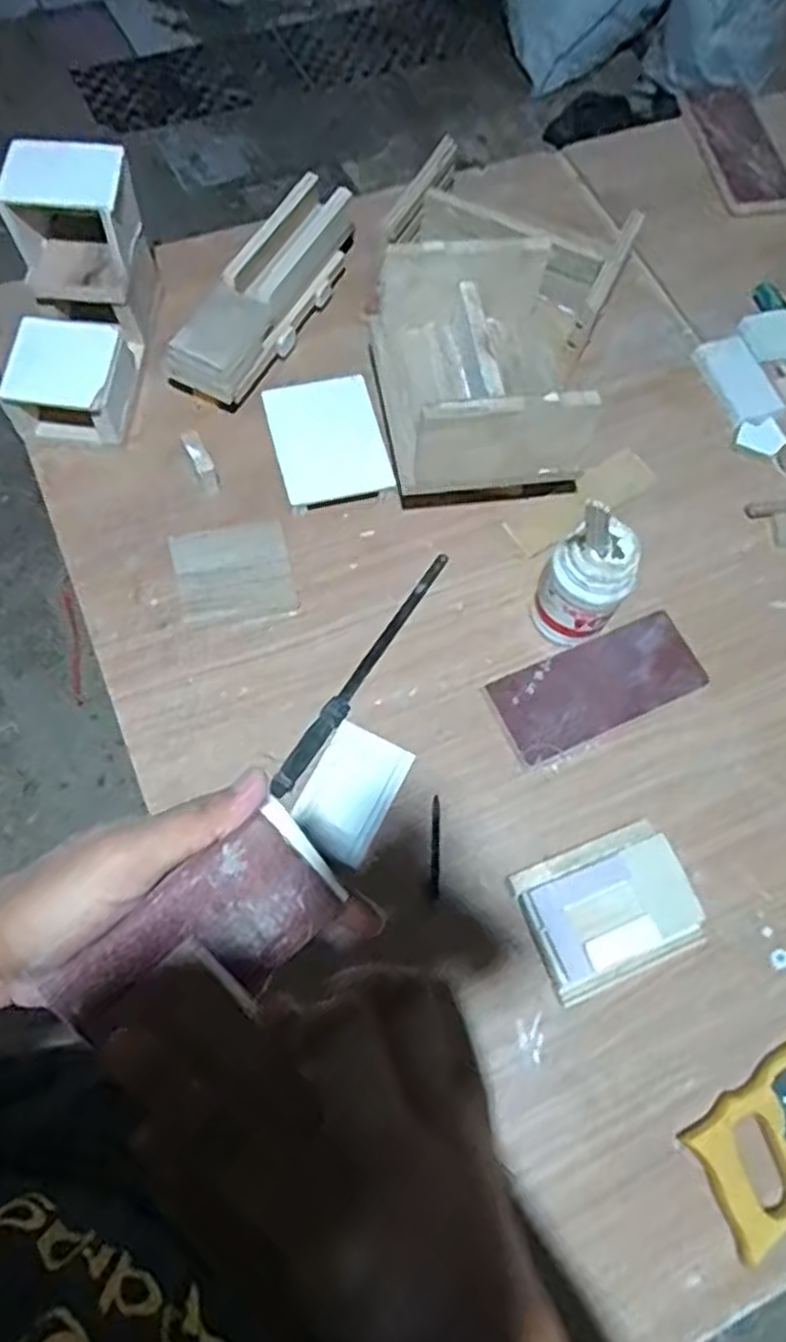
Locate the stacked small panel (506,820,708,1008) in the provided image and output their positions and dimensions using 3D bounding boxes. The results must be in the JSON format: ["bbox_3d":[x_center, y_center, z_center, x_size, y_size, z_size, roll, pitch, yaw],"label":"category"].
[{"bbox_3d":[0.188,0.205,0.685,0.143,0.048,0.112,-21,70,-10],"label":"stacked small panel"}]

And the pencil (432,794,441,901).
[{"bbox_3d":[0.040,0.161,0.724,0.008,0.007,0.090,2,67,-1],"label":"pencil"}]

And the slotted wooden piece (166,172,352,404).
[{"bbox_3d":[-0.138,-0.427,0.889,0.083,0.069,0.292,30,70,9],"label":"slotted wooden piece"}]

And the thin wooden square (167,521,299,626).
[{"bbox_3d":[-0.160,-0.099,0.799,0.111,0.012,0.102,-10,73,-12],"label":"thin wooden square"}]

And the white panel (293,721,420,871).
[{"bbox_3d":[-0.038,0.112,0.733,0.076,0.007,0.114,27,69,9],"label":"white panel"}]

